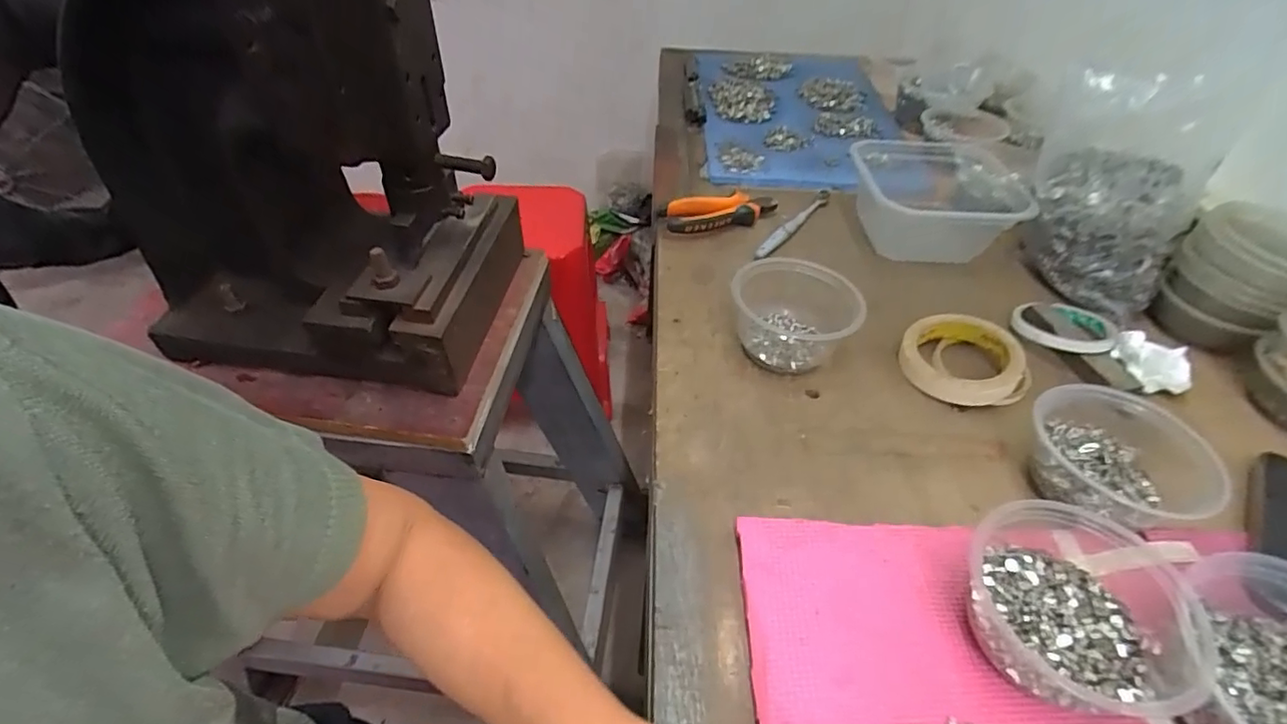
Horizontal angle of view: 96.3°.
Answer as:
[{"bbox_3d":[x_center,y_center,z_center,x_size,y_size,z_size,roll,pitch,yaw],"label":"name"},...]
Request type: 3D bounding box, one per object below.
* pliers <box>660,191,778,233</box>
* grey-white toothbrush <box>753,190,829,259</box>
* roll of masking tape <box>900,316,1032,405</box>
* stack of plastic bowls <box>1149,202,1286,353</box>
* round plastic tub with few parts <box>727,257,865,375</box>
[{"bbox_3d":[0.095,-0.180,0.695,0.141,0.029,0.046,-13,46,-14],"label":"pliers"},{"bbox_3d":[0.182,-0.166,0.693,0.016,0.014,0.179,29,51,26],"label":"grey-white toothbrush"},{"bbox_3d":[0.295,-0.002,0.527,0.102,0.034,0.102,1,44,0],"label":"roll of masking tape"},{"bbox_3d":[0.573,-0.078,0.550,0.092,0.099,0.116,-30,52,-28],"label":"stack of plastic bowls"},{"bbox_3d":[0.135,-0.047,0.539,0.101,0.062,0.099,1,44,0],"label":"round plastic tub with few parts"}]

